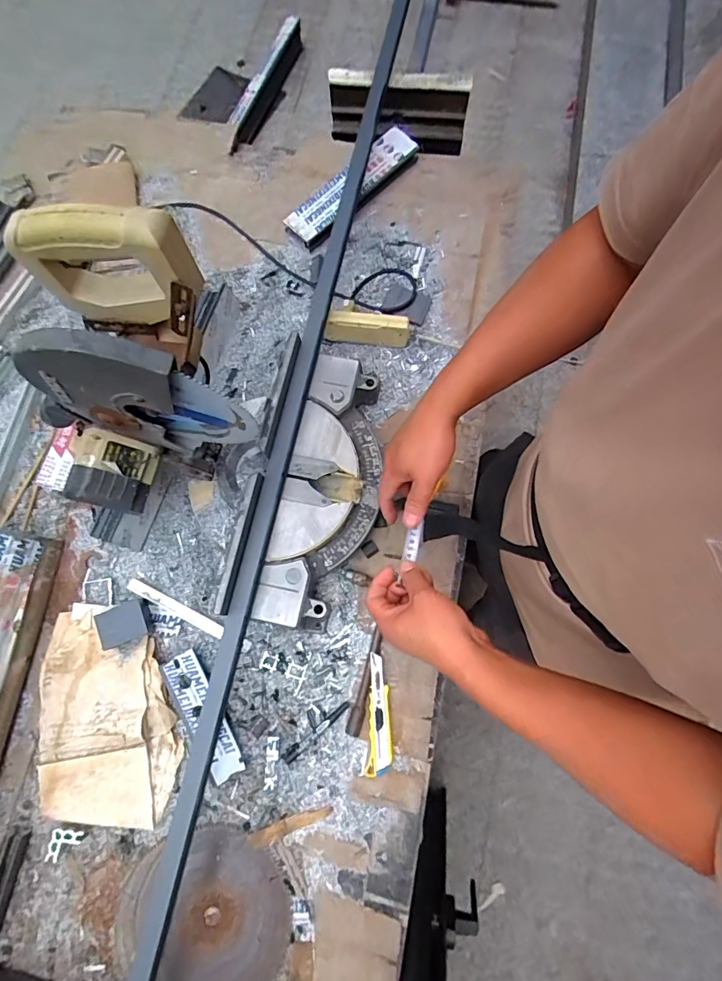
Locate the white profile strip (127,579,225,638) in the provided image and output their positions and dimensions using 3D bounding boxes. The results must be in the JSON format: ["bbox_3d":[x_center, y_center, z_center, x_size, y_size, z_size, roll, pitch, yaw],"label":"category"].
[{"bbox_3d":[-0.319,0.204,0.779,0.187,0.012,0.023,26,78,7],"label":"white profile strip"}]

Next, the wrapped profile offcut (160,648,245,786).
[{"bbox_3d":[-0.256,0.364,0.731,0.055,0.022,0.204,-28,77,-6],"label":"wrapped profile offcut"}]

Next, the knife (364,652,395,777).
[{"bbox_3d":[0.029,0.359,0.730,0.041,0.020,0.179,0,76,1],"label":"knife"}]

